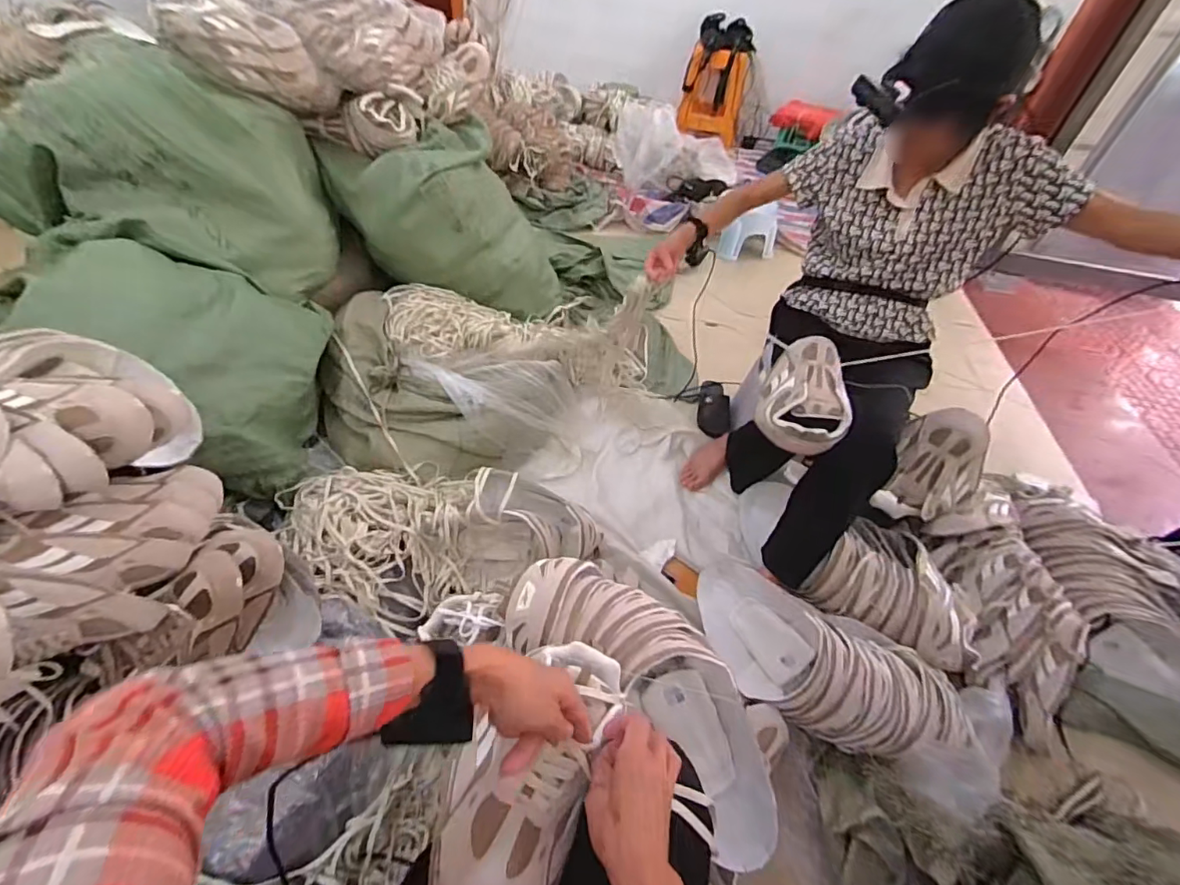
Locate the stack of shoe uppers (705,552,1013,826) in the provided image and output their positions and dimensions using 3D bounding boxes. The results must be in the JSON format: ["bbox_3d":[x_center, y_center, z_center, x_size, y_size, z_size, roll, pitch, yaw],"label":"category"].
[{"bbox_3d":[0.442,0.393,0.882,0.544,0.150,0.213,22,48,14],"label":"stack of shoe uppers"}]

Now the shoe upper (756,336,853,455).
[{"bbox_3d":[0.434,-0.097,1.029,0.163,0.093,0.266,23,49,15],"label":"shoe upper"}]

